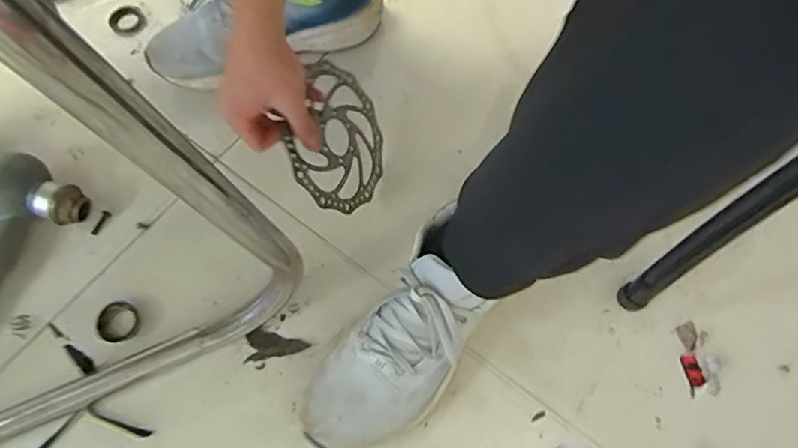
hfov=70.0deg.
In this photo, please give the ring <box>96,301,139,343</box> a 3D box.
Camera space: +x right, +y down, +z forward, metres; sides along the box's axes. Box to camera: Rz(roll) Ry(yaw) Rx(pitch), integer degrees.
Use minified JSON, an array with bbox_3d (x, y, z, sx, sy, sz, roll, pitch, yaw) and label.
[{"bbox_3d":[-0.281,0.098,0.569,0.038,0.013,0.040,-1,67,1],"label":"ring"}]

